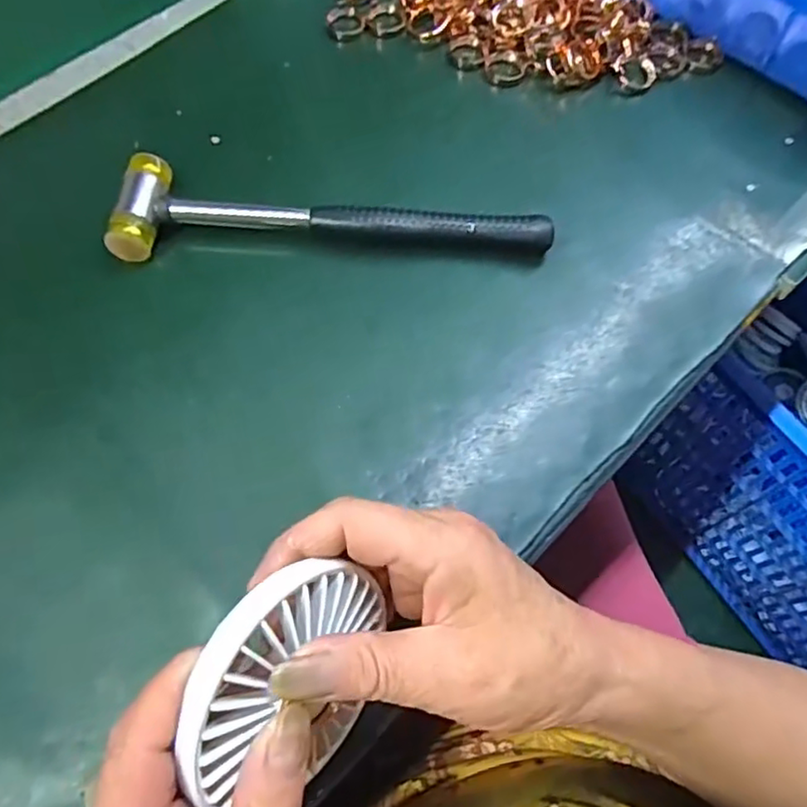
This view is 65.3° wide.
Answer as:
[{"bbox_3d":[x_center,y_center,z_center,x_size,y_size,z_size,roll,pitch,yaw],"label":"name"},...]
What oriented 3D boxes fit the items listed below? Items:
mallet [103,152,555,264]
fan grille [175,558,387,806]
[{"bbox_3d":[-0.039,-0.110,0.358,0.238,0.028,0.060,-1,66,0],"label":"mallet"},{"bbox_3d":[-0.038,0.092,0.213,0.011,0.083,0.078,15,84,38],"label":"fan grille"}]

